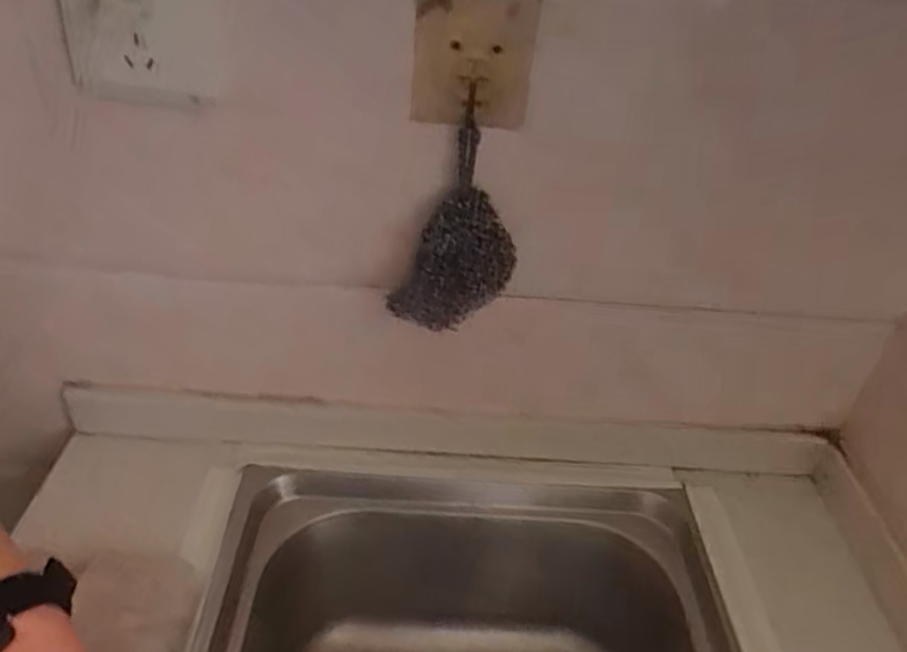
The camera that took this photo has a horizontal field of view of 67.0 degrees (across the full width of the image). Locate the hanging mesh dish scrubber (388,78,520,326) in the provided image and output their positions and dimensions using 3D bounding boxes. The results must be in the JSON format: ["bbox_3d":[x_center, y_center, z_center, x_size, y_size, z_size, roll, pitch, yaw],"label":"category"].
[{"bbox_3d":[0.000,-0.067,0.459,0.080,0.142,0.038,-4,37,-12],"label":"hanging mesh dish scrubber"}]

